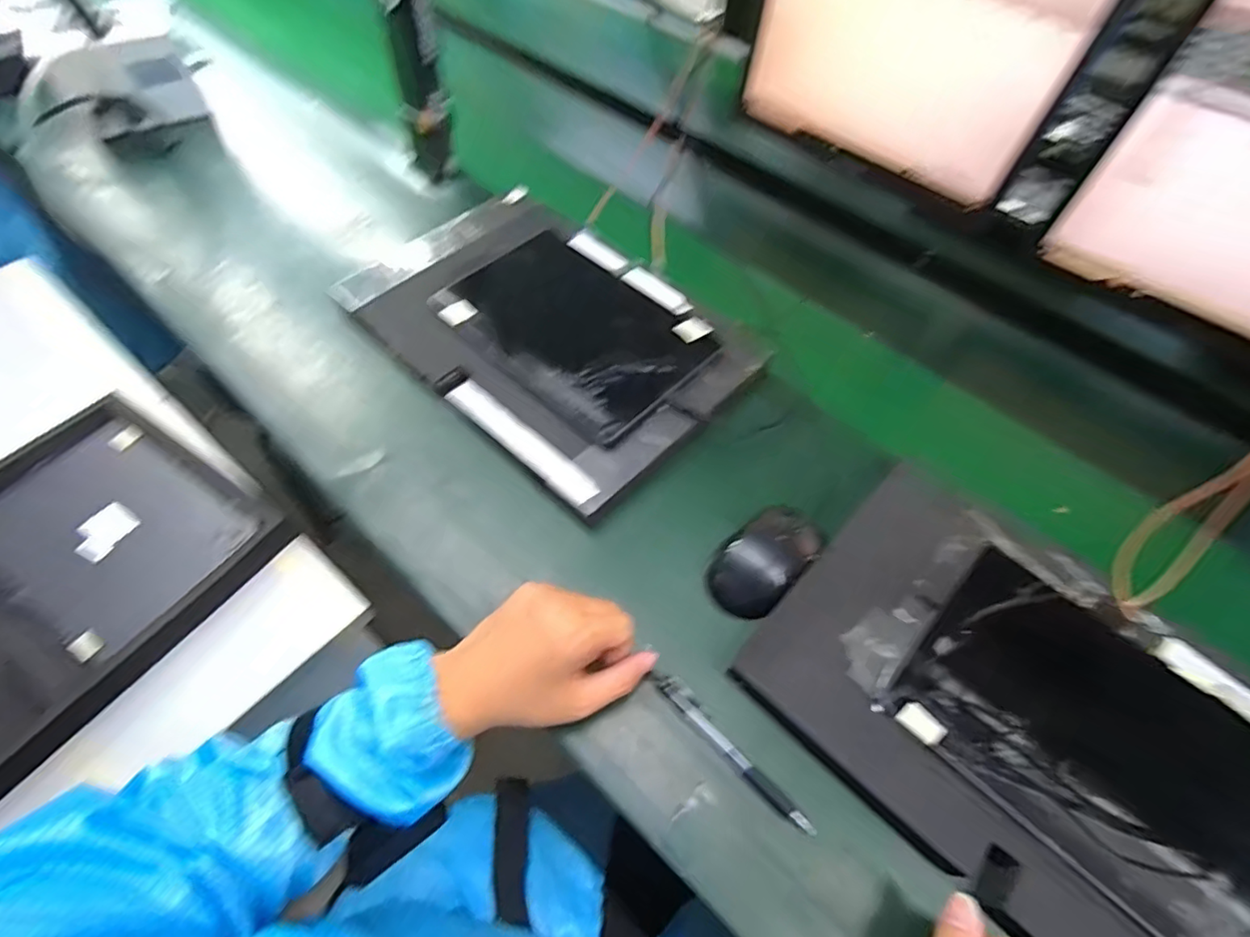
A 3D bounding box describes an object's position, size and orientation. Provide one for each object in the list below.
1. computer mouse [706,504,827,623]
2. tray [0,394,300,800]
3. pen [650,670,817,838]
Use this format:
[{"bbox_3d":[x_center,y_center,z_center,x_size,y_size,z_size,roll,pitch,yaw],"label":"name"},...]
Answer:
[{"bbox_3d":[0.117,0.072,0.475,0.103,0.034,0.059,-38,67,-25],"label":"computer mouse"},{"bbox_3d":[-0.569,0.127,0.553,0.309,0.063,0.393,27,59,14],"label":"tray"},{"bbox_3d":[0.072,0.193,0.403,0.014,0.013,0.139,-37,66,-25],"label":"pen"}]

